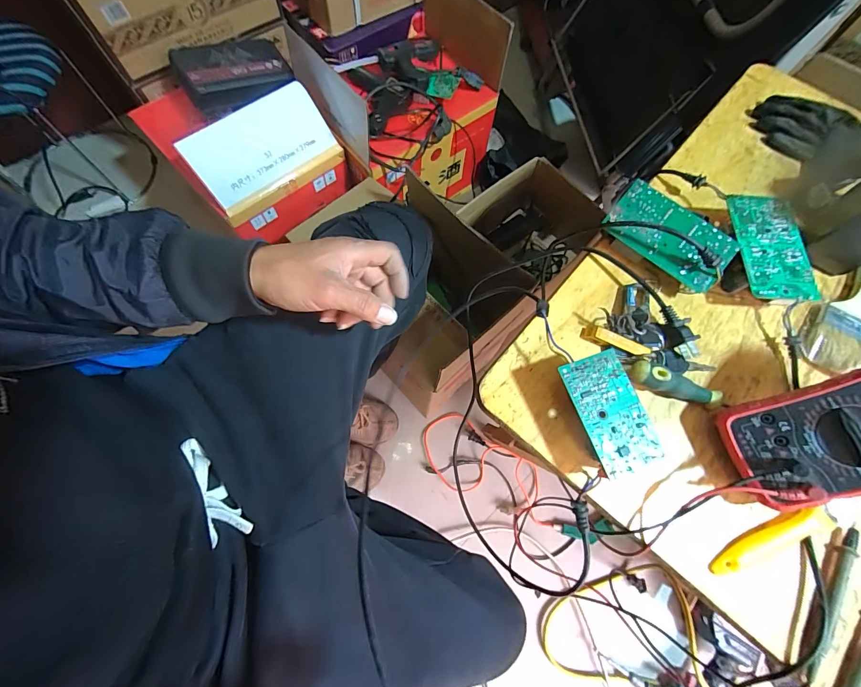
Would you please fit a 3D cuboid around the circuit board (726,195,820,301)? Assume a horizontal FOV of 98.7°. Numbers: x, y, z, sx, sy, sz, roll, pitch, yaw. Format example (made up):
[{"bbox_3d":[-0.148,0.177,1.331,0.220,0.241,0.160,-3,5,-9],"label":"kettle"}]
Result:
[{"bbox_3d":[0.356,-0.101,0.386,0.068,0.009,0.121,0,70,-2],"label":"circuit board"}]

